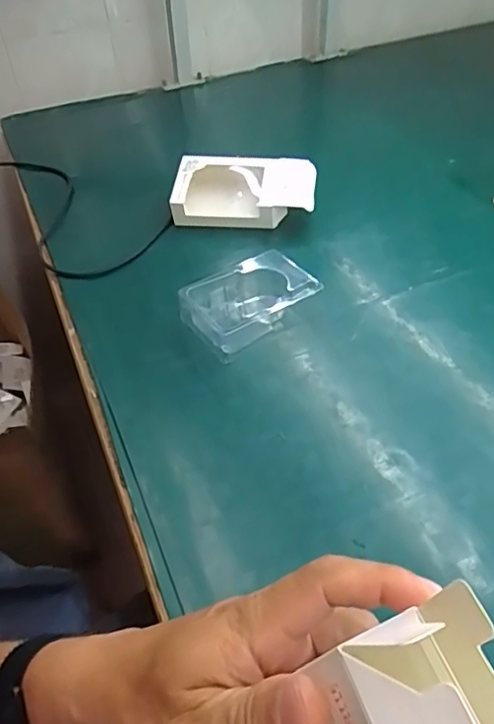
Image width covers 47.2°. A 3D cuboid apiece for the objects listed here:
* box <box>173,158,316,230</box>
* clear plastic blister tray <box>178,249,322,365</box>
[{"bbox_3d":[-0.003,-0.218,0.738,0.181,0.067,0.084,4,45,7],"label":"box"},{"bbox_3d":[0.002,-0.066,0.614,0.130,0.042,0.085,-27,50,-23],"label":"clear plastic blister tray"}]

